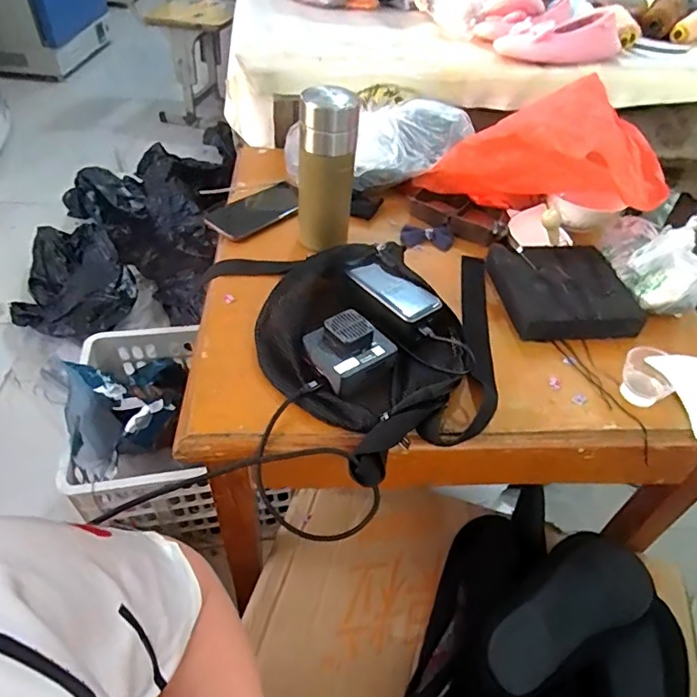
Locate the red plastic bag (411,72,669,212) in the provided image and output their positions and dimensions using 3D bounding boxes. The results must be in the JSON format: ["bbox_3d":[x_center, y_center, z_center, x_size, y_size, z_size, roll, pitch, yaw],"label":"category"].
[{"bbox_3d":[0.266,-0.273,0.727,0.315,0.140,0.133,6,42,30],"label":"red plastic bag"}]

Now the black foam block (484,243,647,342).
[{"bbox_3d":[0.261,-0.076,0.640,0.154,0.036,0.161,0,46,-6],"label":"black foam block"}]

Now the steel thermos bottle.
[{"bbox_3d":[-0.027,-0.223,0.652,0.070,0.188,0.056,4,46,-2],"label":"steel thermos bottle"}]

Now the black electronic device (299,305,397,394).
[{"bbox_3d":[0.005,0.002,0.529,0.079,0.036,0.080,-26,54,-27],"label":"black electronic device"}]

